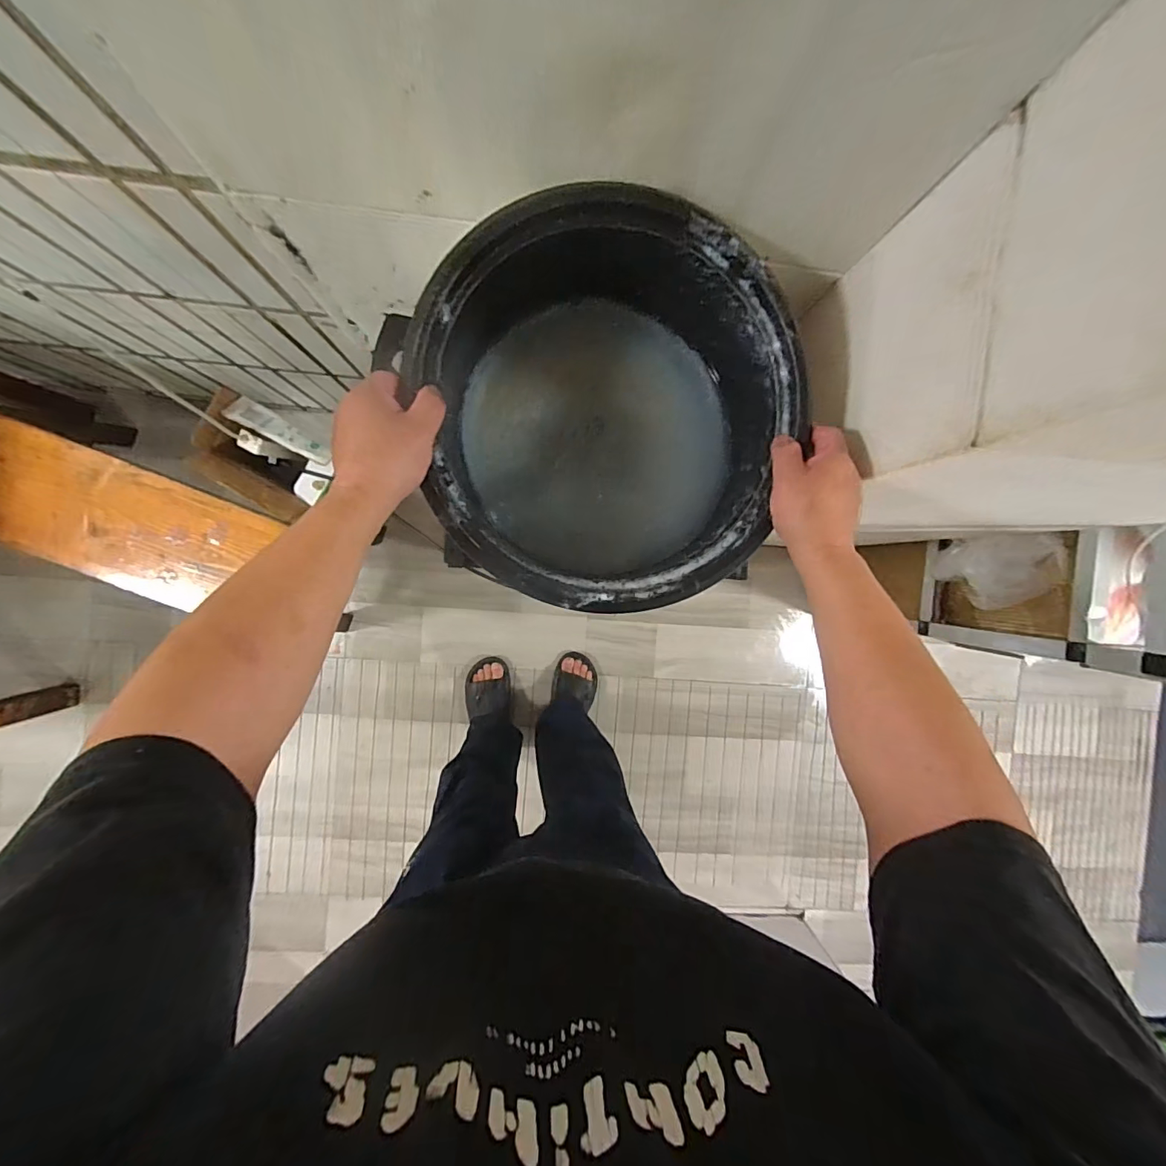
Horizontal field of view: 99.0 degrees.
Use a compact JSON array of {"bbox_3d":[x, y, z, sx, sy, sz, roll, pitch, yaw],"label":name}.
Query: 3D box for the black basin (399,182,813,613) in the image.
[{"bbox_3d":[0.023,-0.157,0.503,0.328,0.163,0.345,0,94,-4],"label":"black basin"}]

